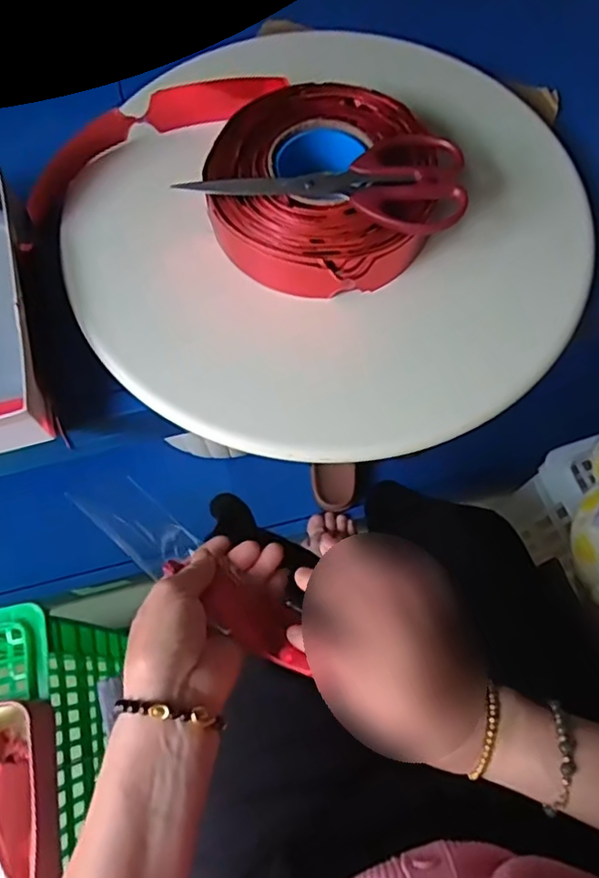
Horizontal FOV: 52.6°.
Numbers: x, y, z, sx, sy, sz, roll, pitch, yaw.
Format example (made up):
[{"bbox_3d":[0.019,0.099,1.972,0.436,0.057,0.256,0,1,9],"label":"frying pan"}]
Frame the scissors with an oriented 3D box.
[{"bbox_3d":[0.019,-0.187,0.434,0.194,0.022,0.072,8,69,3],"label":"scissors"}]

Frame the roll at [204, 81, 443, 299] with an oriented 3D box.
[{"bbox_3d":[0.013,-0.194,0.463,0.157,0.057,0.172,0,68,0],"label":"roll"}]

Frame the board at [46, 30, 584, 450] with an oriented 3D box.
[{"bbox_3d":[0.022,-0.164,0.466,0.372,0.028,0.358,0,74,0],"label":"board"}]

